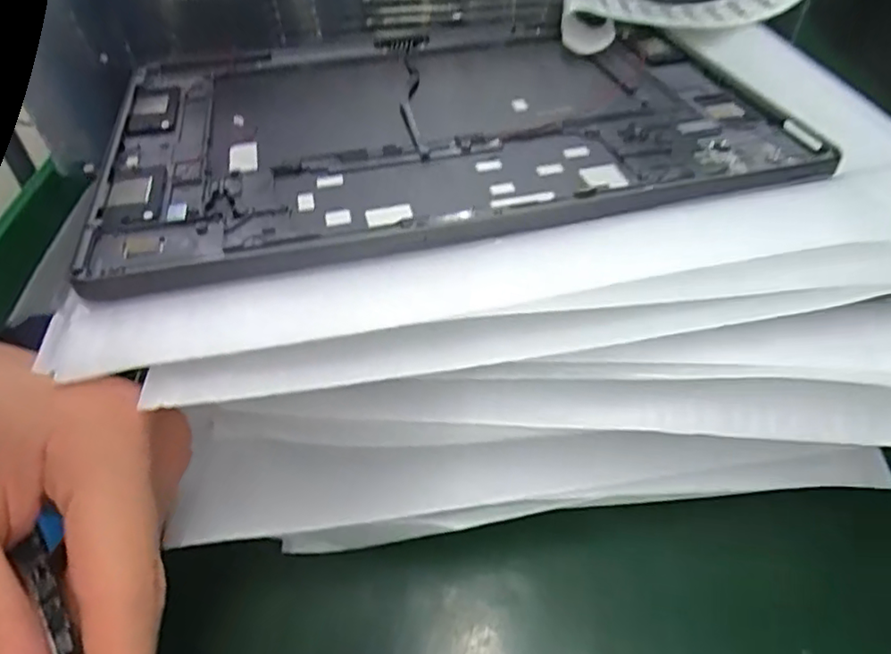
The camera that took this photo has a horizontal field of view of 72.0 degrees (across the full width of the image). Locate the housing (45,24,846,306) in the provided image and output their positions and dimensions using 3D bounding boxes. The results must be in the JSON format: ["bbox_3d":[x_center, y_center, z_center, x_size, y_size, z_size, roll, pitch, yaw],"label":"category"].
[{"bbox_3d":[-0.004,-0.082,0.254,0.251,0.016,0.170,-11,45,-9],"label":"housing"}]

